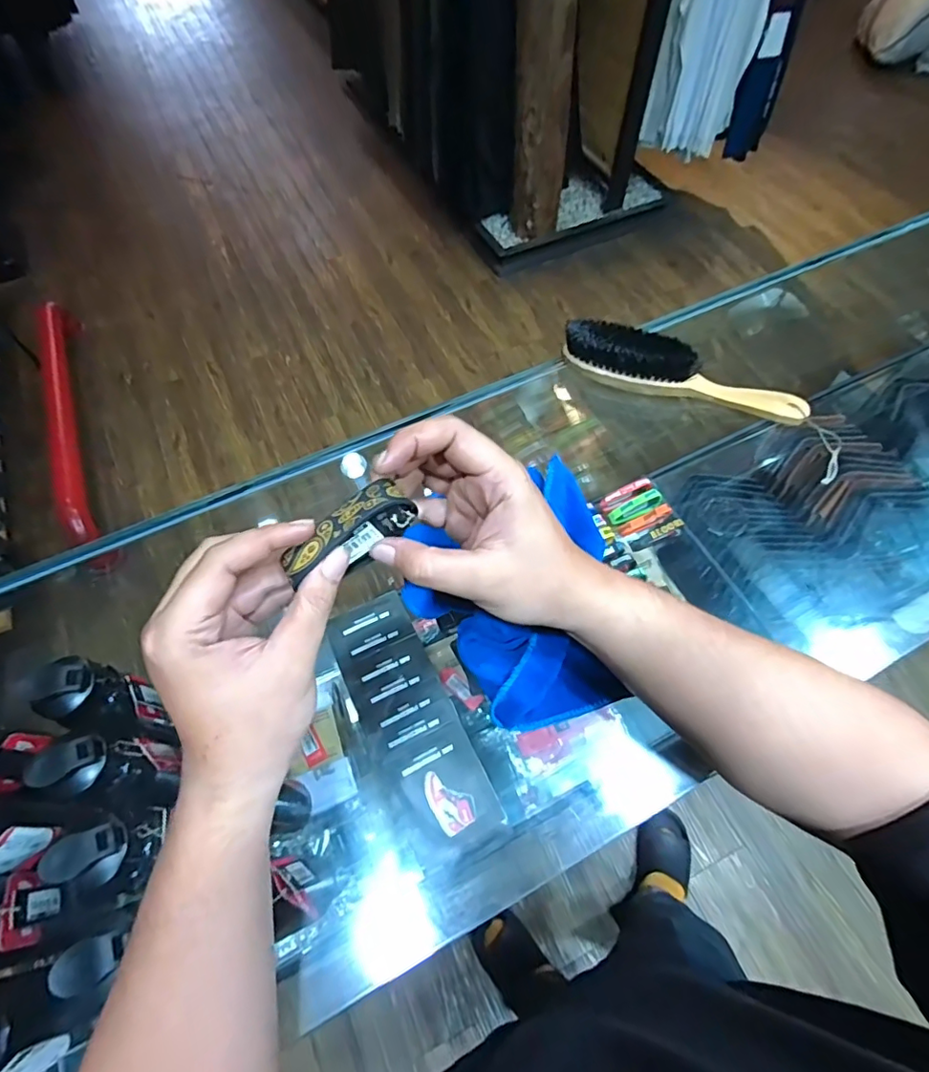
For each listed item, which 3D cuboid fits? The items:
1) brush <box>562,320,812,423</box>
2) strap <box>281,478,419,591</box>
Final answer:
[{"bbox_3d":[0.215,-0.160,0.526,0.242,0.042,0.044,17,62,10],"label":"brush"},{"bbox_3d":[-0.067,-0.001,0.313,0.080,0.036,0.022,-32,65,-8],"label":"strap"}]

